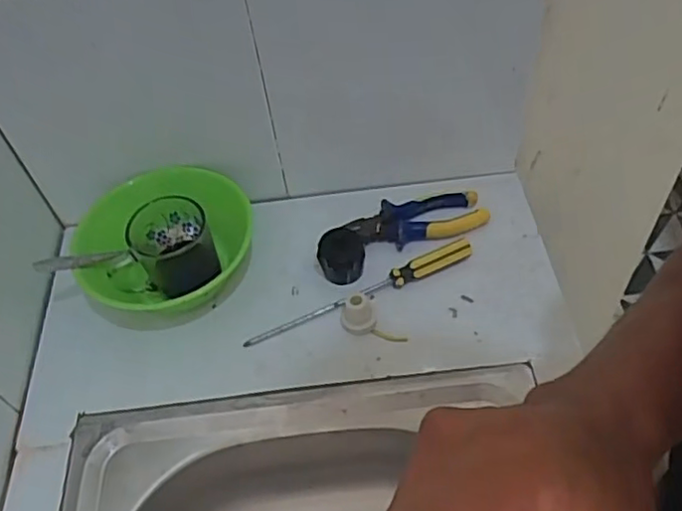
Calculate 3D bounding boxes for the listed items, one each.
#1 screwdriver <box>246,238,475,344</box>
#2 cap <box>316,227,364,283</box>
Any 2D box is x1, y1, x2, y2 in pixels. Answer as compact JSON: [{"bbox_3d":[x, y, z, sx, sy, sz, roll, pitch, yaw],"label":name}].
[{"bbox_3d":[0.020,0.034,0.600,0.232,0.020,0.018,-22,53,-11],"label":"screwdriver"},{"bbox_3d":[0.000,-0.001,0.621,0.043,0.042,0.044,-3,52,4],"label":"cap"}]

